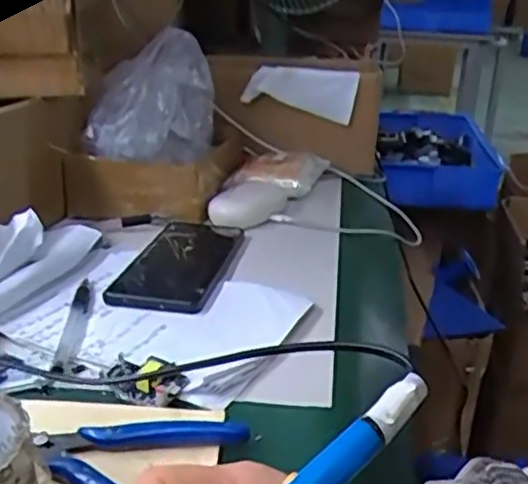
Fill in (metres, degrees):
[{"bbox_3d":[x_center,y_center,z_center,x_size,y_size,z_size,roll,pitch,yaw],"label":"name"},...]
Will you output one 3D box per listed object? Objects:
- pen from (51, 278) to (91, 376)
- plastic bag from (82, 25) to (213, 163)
[{"bbox_3d":[-0.137,0.057,0.484,0.016,0.007,0.124,-1,22,-6],"label":"pen"},{"bbox_3d":[-0.111,-0.155,0.715,0.050,0.133,0.167,14,14,43],"label":"plastic bag"}]

